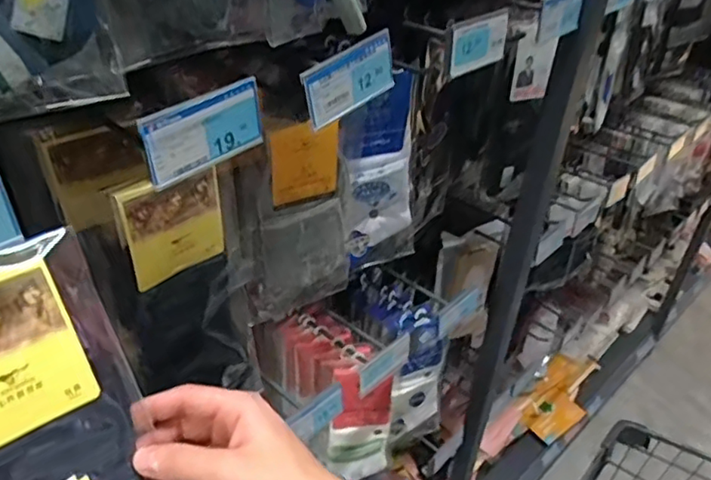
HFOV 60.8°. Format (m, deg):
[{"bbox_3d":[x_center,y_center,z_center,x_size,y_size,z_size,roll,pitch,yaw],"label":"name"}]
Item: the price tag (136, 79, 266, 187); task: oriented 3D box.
[{"bbox_3d":[-0.088,-0.064,0.354,0.006,0.043,0.079,28,43,31],"label":"price tag"}]

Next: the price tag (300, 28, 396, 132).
[{"bbox_3d":[-0.003,-0.111,0.422,0.007,0.046,0.080,25,50,39],"label":"price tag"}]

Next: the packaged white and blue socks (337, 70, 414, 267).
[{"bbox_3d":[0.028,-0.068,0.673,0.095,0.228,0.033,-22,42,-29],"label":"packaged white and blue socks"}]

